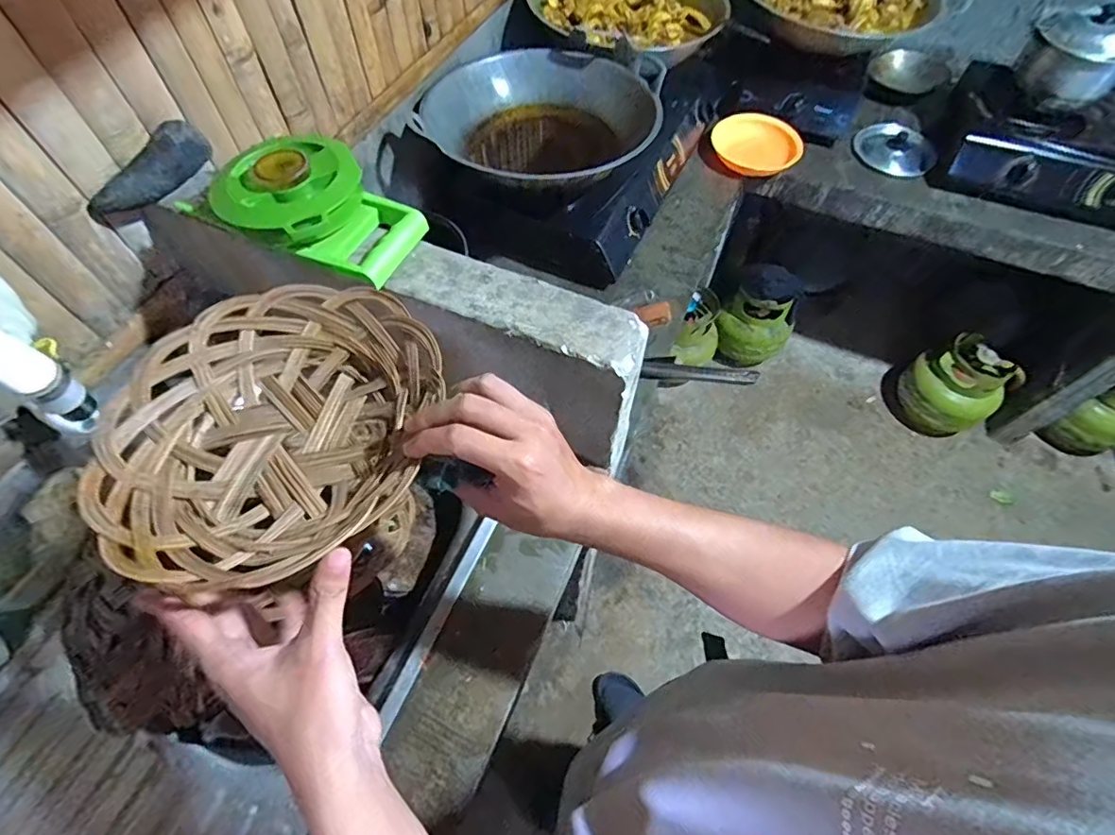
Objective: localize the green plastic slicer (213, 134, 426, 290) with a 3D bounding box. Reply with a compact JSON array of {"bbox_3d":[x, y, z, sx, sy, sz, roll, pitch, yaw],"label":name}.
[{"bbox_3d":[-0.239,-0.212,0.542,0.188,0.066,0.136,24,63,13],"label":"green plastic slicer"}]

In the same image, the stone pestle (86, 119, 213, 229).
[{"bbox_3d":[-0.447,-0.269,0.580,0.047,0.049,0.141,32,65,17],"label":"stone pestle"}]

